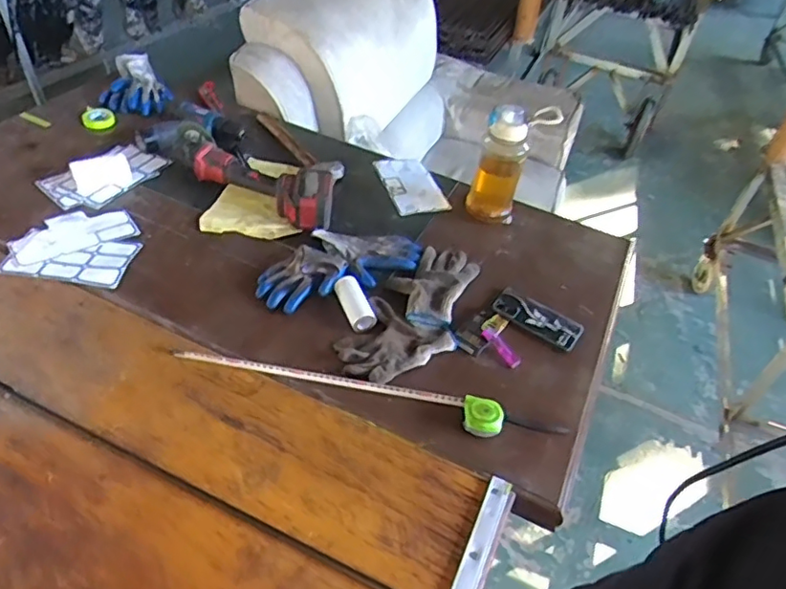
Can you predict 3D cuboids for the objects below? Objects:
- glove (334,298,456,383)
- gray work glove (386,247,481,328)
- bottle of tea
[{"bbox_3d":[-0.005,0.067,0.954,0.181,0.020,0.135,-26,54,-28],"label":"glove"},{"bbox_3d":[0.069,-0.024,1.056,0.132,0.047,0.212,23,47,15],"label":"gray work glove"},{"bbox_3d":[0.231,-0.253,1.163,0.136,0.240,0.089,16,46,10],"label":"bottle of tea"}]

